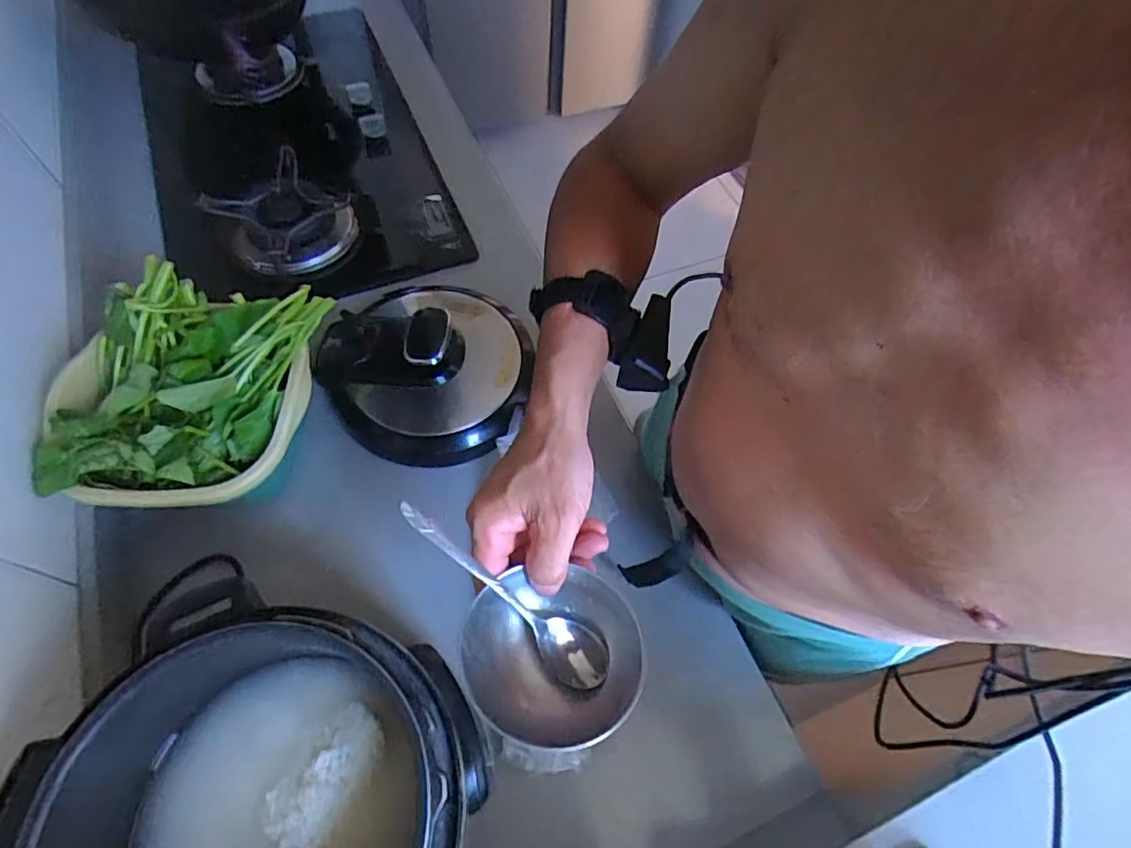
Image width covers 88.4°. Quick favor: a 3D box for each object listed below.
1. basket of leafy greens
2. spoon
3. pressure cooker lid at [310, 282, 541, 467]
[{"bbox_3d":[-0.415,-0.041,0.623,0.260,0.115,0.270,10,62,2],"label":"basket of leafy greens"},{"bbox_3d":[-0.040,0.108,0.373,0.165,0.024,0.036,40,66,0],"label":"spoon"},{"bbox_3d":[-0.177,-0.089,0.732,0.230,0.096,0.256,8,62,1],"label":"pressure cooker lid"}]

